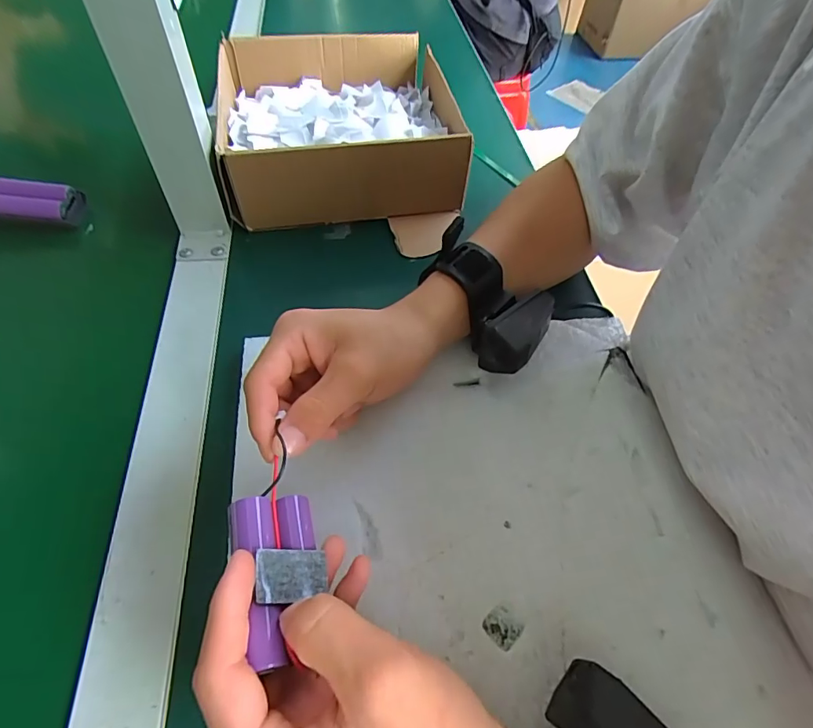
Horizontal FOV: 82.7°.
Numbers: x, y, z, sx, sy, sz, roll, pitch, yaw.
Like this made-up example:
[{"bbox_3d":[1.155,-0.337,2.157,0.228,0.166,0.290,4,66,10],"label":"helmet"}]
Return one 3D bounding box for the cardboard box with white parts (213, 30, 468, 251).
[{"bbox_3d":[-0.066,-0.235,0.444,0.197,0.074,0.227,-7,55,-10],"label":"cardboard box with white parts"}]

